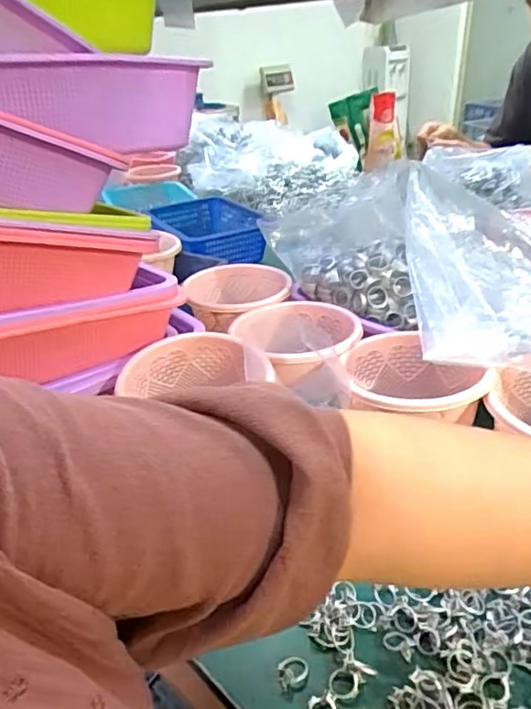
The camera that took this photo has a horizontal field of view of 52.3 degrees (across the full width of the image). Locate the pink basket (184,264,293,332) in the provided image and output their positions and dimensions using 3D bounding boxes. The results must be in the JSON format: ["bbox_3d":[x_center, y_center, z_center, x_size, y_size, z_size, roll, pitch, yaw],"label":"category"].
[{"bbox_3d":[-0.038,-0.075,0.745,0.143,0.055,0.141,0,31,6],"label":"pink basket"}]

